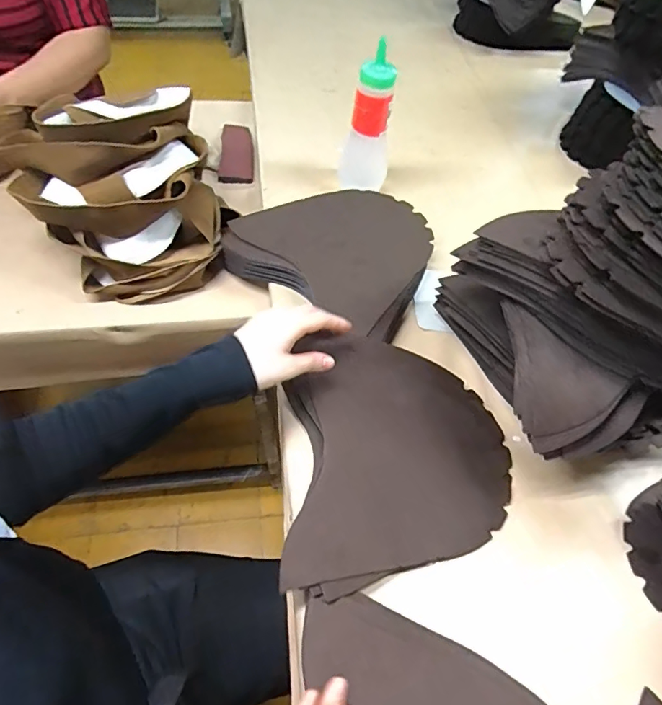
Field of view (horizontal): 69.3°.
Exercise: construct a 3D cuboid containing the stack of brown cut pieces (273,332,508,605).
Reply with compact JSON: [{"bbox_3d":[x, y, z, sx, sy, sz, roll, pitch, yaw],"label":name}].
[{"bbox_3d":[0.067,0.098,0.468,0.216,0.036,0.241,0,56,-5],"label":"stack of brown cut pieces"}]

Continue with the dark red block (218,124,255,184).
[{"bbox_3d":[-0.155,-0.329,0.794,0.055,0.020,0.142,-2,56,-6],"label":"dark red block"}]

